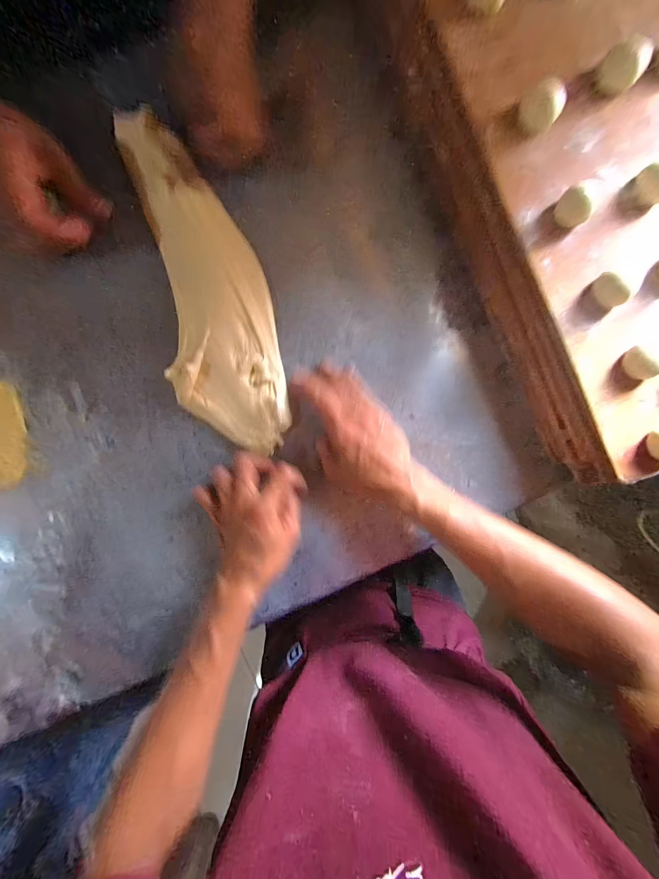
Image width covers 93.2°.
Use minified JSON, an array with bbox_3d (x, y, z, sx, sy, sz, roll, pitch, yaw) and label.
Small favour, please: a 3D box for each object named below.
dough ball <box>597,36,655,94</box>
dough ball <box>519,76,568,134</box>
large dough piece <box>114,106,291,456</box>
[{"bbox_3d":[0.266,-0.337,0.281,0.035,0.022,0.029,40,89,-3],"label":"dough ball"},{"bbox_3d":[0.193,-0.302,0.281,0.035,0.022,0.030,35,89,-3],"label":"dough ball"},{"bbox_3d":[-0.123,-0.158,0.328,0.109,0.019,0.348,-12,92,-3],"label":"large dough piece"}]

